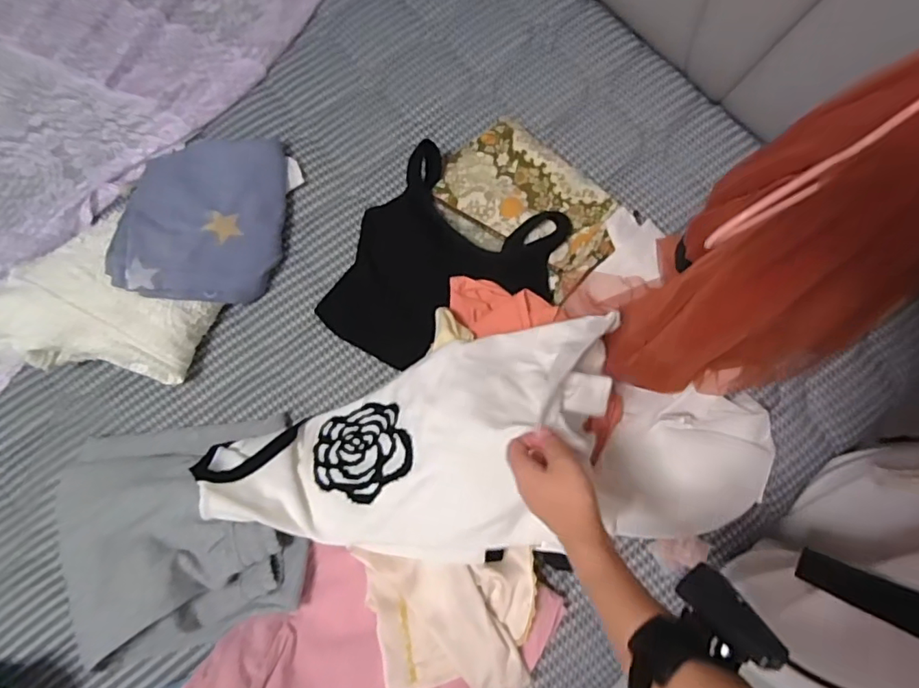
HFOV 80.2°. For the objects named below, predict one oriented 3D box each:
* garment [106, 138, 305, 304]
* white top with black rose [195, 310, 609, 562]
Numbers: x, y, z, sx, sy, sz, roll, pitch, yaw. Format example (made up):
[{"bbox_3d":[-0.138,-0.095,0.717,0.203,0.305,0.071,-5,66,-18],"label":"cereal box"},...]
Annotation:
[{"bbox_3d":[-0.342,-0.181,0.747,0.186,0.094,0.257,3,78,1],"label":"garment"},{"bbox_3d":[-0.046,0.135,0.642,0.495,0.128,0.244,-15,78,-3],"label":"white top with black rose"}]

